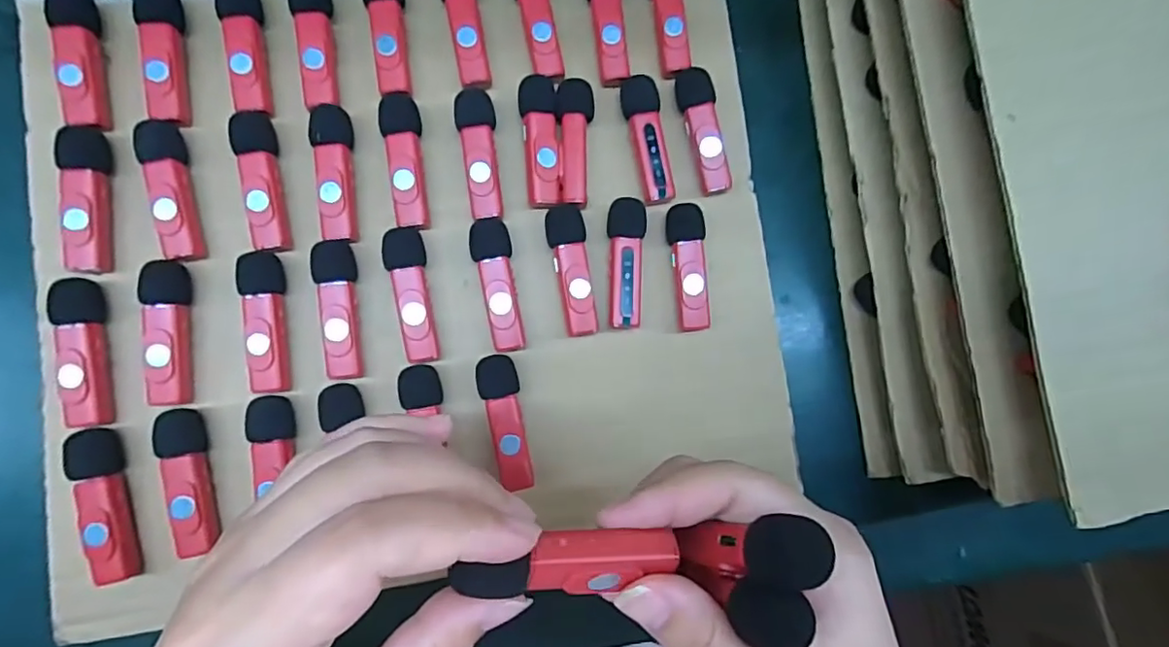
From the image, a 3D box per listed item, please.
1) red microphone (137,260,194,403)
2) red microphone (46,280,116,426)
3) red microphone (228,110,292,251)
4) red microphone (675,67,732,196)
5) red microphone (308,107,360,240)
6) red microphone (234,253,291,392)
[{"bbox_3d":[-0.190,0.004,0.264,0.015,0.014,0.065,-3,81,-7],"label":"red microphone"},{"bbox_3d":[-0.224,0.013,0.259,0.015,0.016,0.065,-6,82,-8],"label":"red microphone"},{"bbox_3d":[-0.153,-0.067,0.276,0.016,0.012,0.065,-11,82,-8],"label":"red microphone"},{"bbox_3d":[0.063,-0.101,0.304,0.019,0.011,0.065,-12,82,-8],"label":"red microphone"},{"bbox_3d":[-0.120,-0.072,0.280,0.017,0.011,0.065,-5,85,-5],"label":"red microphone"},{"bbox_3d":[-0.148,-0.001,0.268,0.016,0.014,0.064,-6,82,-8],"label":"red microphone"}]

